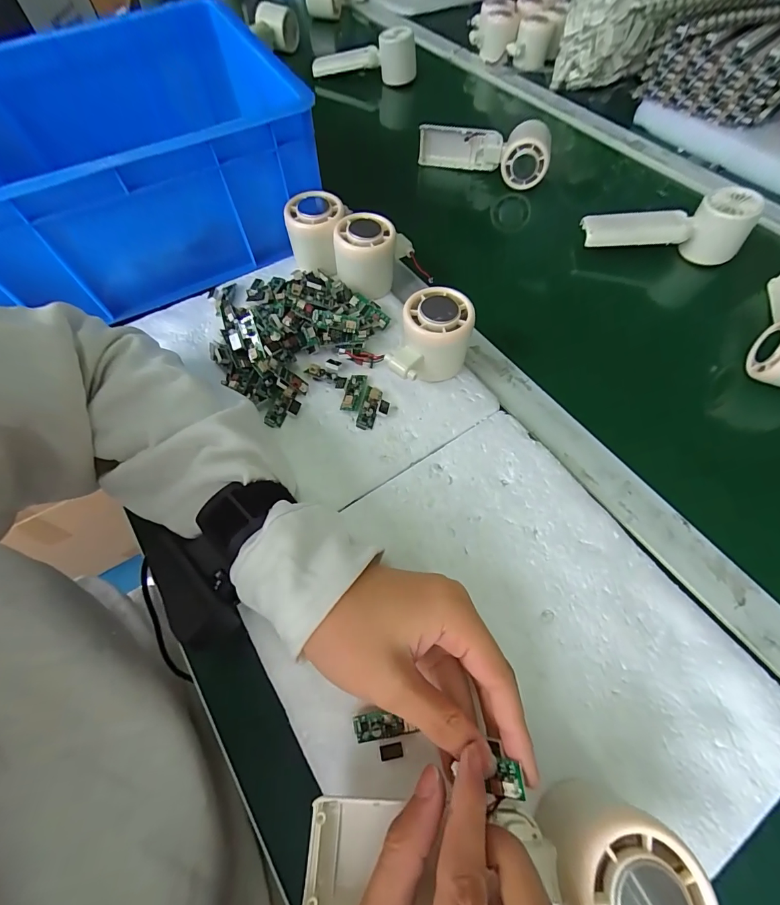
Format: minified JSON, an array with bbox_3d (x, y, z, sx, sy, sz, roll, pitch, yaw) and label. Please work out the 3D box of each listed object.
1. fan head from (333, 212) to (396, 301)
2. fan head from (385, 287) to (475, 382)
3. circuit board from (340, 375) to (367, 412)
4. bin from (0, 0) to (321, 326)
[{"bbox_3d":[-0.022,-0.181,0.367,0.055,0.057,0.055,-1,62,1],"label":"fan head"},{"bbox_3d":[0.034,-0.087,0.316,0.057,0.059,0.065,12,63,8],"label":"fan head"},{"bbox_3d":[-0.030,-0.051,0.325,0.015,0.007,0.037,9,63,6],"label":"circuit board"},{"bbox_3d":[-0.267,-0.288,0.392,0.323,0.132,0.272,-26,64,-12],"label":"bin"}]

